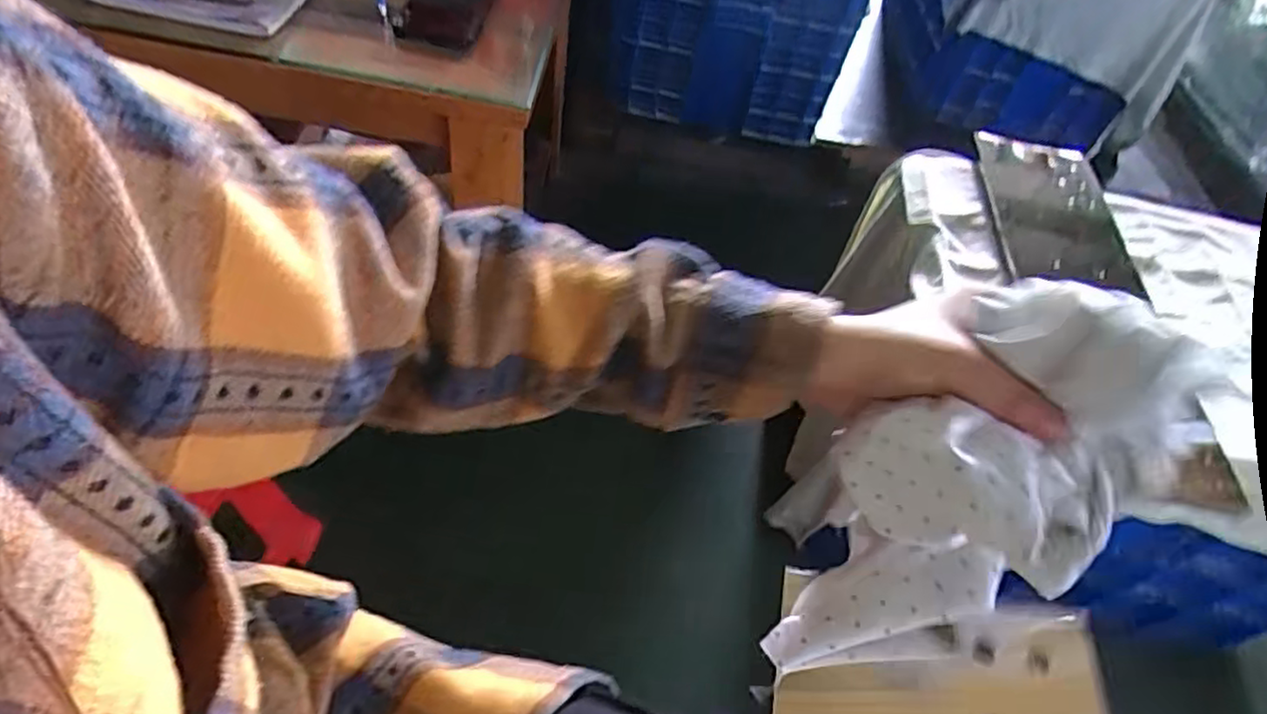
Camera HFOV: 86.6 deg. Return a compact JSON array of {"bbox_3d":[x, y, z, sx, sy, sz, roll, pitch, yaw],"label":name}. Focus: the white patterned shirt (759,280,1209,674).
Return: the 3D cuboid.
[{"bbox_3d":[0.160,0.066,0.335,0.089,0.225,0.112,8,36,-53],"label":"white patterned shirt"}]

